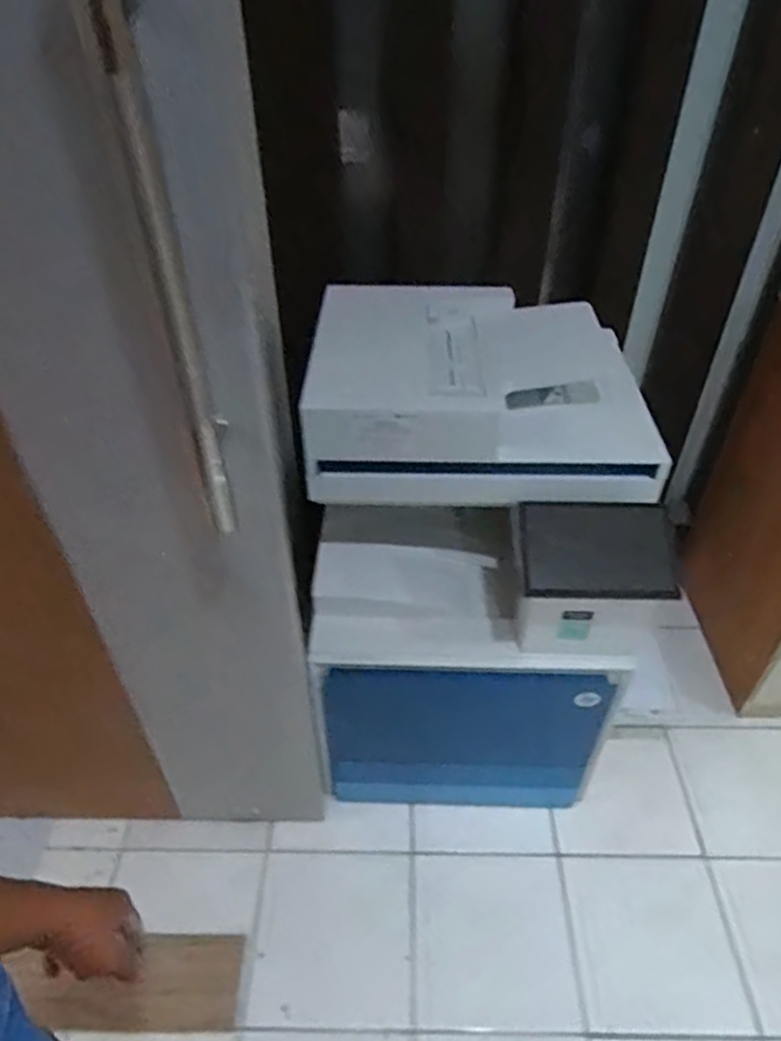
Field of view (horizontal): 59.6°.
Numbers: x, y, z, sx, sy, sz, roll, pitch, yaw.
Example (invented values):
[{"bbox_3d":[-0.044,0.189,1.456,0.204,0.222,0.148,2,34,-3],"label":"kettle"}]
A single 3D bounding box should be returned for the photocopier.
[{"bbox_3d":[0.129,0.070,1.408,0.559,0.848,0.635,-4,42,-3],"label":"photocopier"}]

